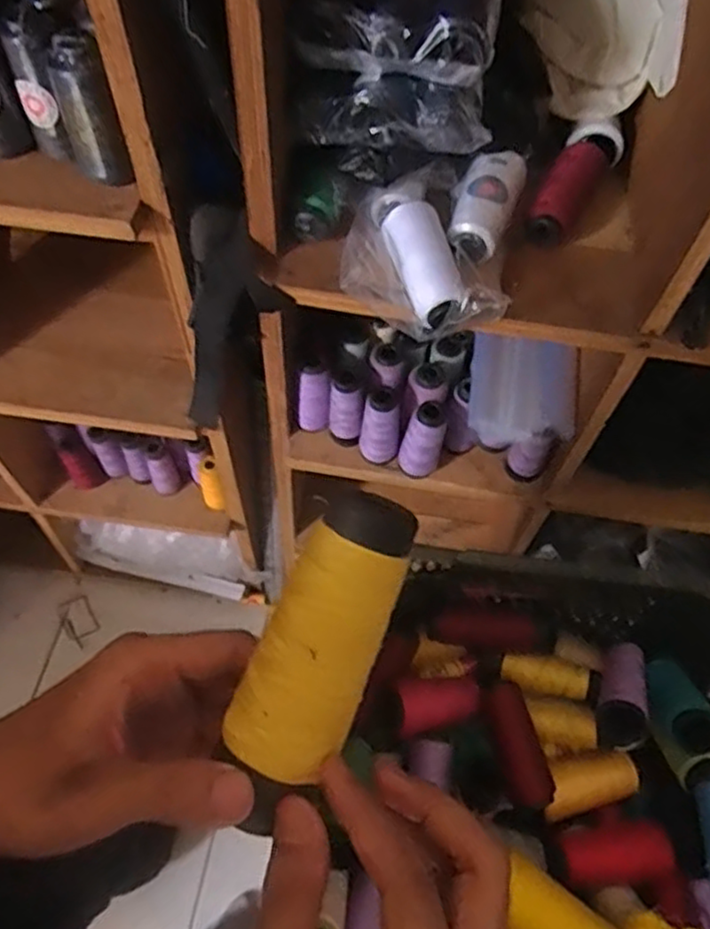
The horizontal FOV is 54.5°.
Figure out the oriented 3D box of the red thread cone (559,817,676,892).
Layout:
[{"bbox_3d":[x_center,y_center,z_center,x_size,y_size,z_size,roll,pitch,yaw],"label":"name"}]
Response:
[{"bbox_3d":[0.239,0.357,0.633,0.101,0.039,0.045,-6,61,-6],"label":"red thread cone"}]

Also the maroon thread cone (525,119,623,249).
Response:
[{"bbox_3d":[0.202,-0.263,0.639,0.055,0.040,0.144,26,62,12],"label":"maroon thread cone"}]

